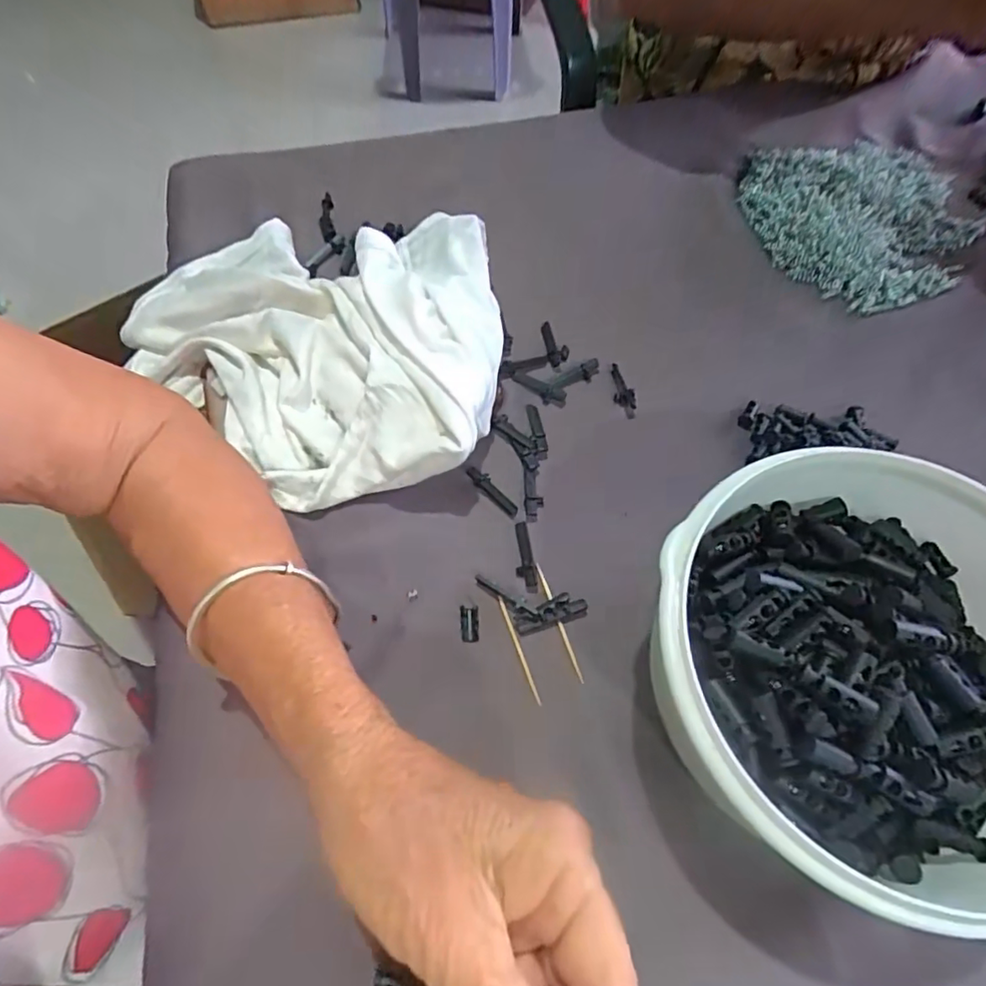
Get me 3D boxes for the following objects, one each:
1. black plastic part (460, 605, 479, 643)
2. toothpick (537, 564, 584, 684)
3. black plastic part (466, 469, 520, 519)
[{"bbox_3d":[-0.011,0.064,0.280,0.009,0.004,0.017,-2,62,1],"label":"black plastic part"},{"bbox_3d":[0.032,0.062,0.280,0.004,0.004,0.059,-17,63,-7],"label":"toothpick"},{"bbox_3d":[0.000,-0.001,0.311,0.008,0.005,0.036,-39,68,-17],"label":"black plastic part"}]

